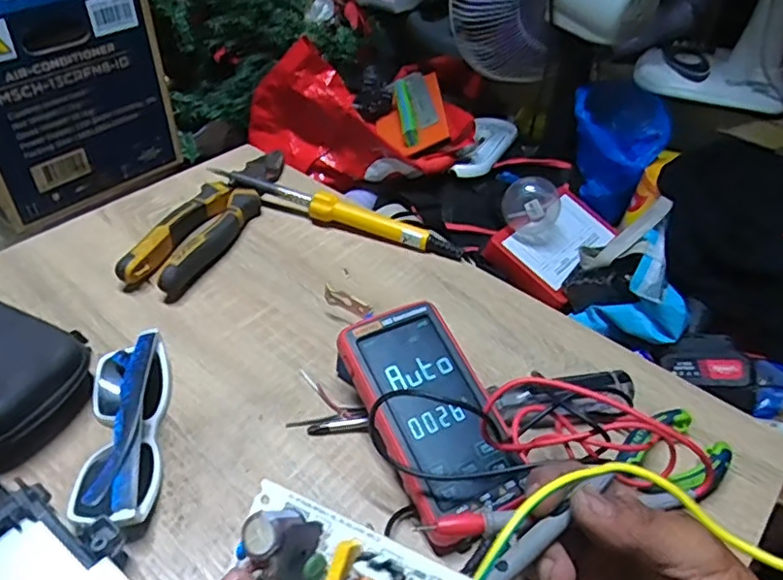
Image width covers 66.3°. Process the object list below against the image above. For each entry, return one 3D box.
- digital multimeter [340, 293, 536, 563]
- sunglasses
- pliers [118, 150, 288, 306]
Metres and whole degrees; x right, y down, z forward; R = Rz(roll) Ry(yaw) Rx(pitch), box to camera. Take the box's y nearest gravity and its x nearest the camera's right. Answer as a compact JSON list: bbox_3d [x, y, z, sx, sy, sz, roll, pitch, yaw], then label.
[{"bbox_3d":[0.023,0.077,0.389,0.078,0.022,0.139,-16,62,-19],"label":"digital multimeter"},{"bbox_3d":[-0.176,0.087,0.388,0.049,0.042,0.141,-6,43,-9],"label":"sunglasses"},{"bbox_3d":[-0.167,-0.074,0.576,0.056,0.030,0.227,15,43,13],"label":"pliers"}]

